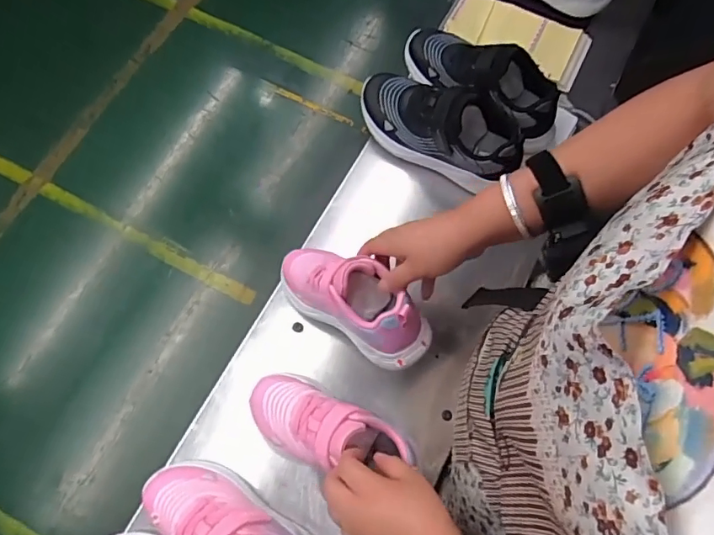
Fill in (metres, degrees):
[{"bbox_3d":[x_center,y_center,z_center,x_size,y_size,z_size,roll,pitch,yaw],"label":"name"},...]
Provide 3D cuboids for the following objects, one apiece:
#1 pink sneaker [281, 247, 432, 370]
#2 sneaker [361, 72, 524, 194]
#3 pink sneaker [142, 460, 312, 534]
[{"bbox_3d":[-0.015,0.026,0.525,0.191,0.090,0.068,29,70,35],"label":"pink sneaker"},{"bbox_3d":[0.107,-0.182,0.636,0.223,0.119,0.095,32,74,10],"label":"sneaker"},{"bbox_3d":[-0.123,0.255,0.486,0.192,0.093,0.072,31,74,10],"label":"pink sneaker"}]

